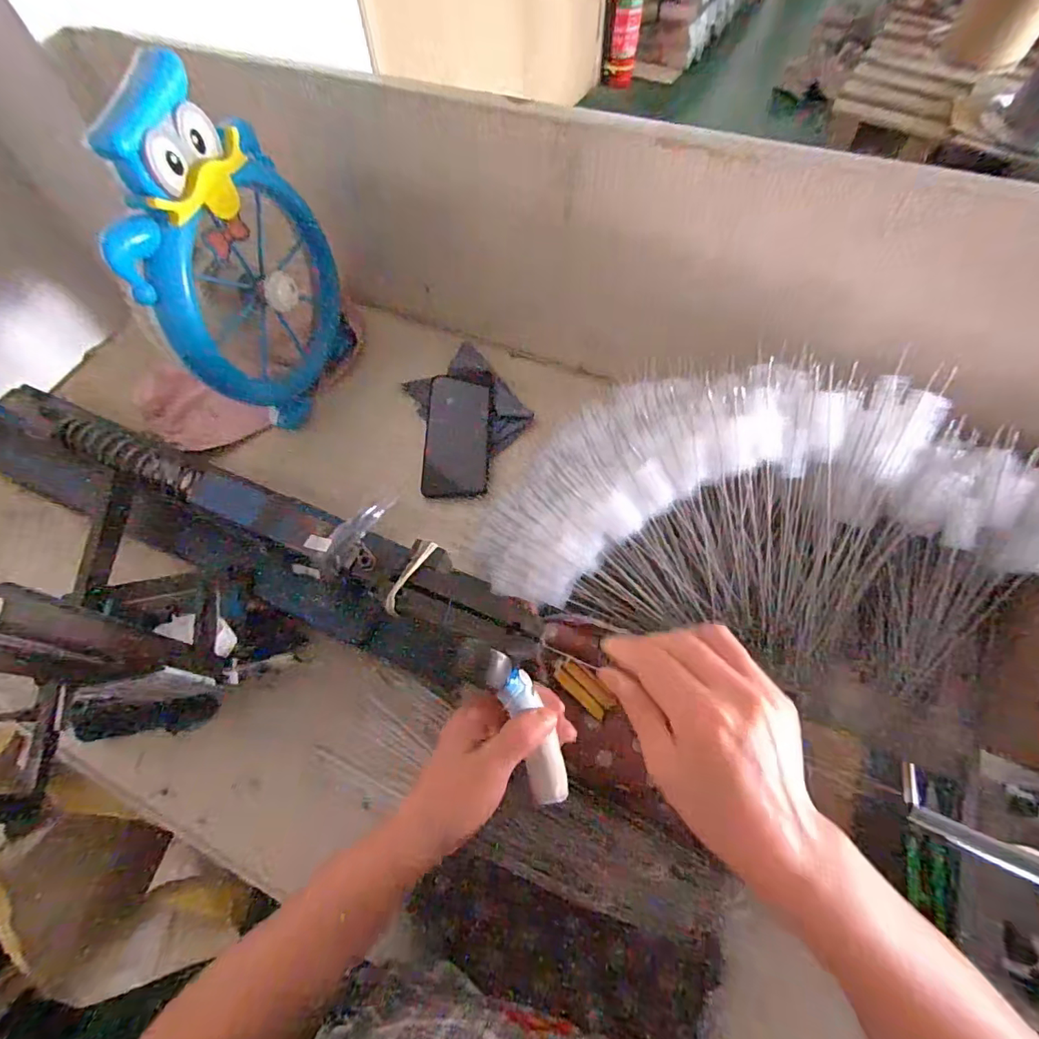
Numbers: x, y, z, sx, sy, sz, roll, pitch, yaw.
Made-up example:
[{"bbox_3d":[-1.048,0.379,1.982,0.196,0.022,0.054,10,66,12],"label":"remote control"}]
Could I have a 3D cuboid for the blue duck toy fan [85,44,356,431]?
[{"bbox_3d":[-0.270,-0.248,0.506,0.073,0.297,0.208,7,64,5],"label":"blue duck toy fan"}]

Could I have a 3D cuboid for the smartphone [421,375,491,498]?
[{"bbox_3d":[-0.072,-0.102,0.571,0.076,0.014,0.158,0,63,2],"label":"smartphone"}]

